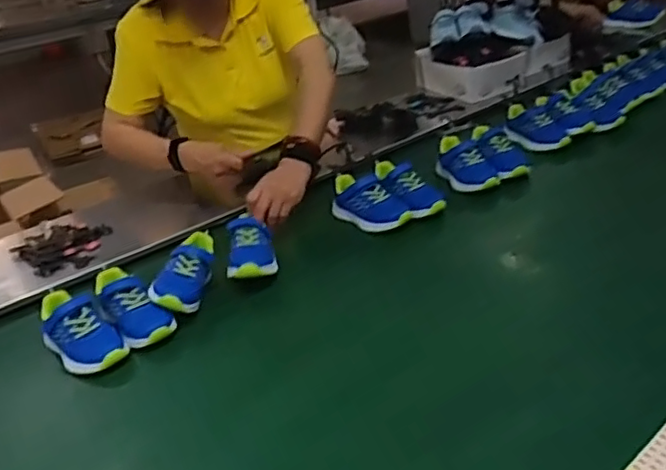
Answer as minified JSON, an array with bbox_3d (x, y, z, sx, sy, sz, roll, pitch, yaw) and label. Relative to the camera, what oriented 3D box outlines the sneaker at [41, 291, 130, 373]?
[{"bbox_3d":[-0.347,0.131,0.855,0.078,0.068,0.148,-27,35,-30],"label":"sneaker"}]

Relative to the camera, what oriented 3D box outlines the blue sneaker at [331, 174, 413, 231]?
[{"bbox_3d":[0.066,-0.057,1.081,0.161,0.064,0.075,18,38,37],"label":"blue sneaker"}]

